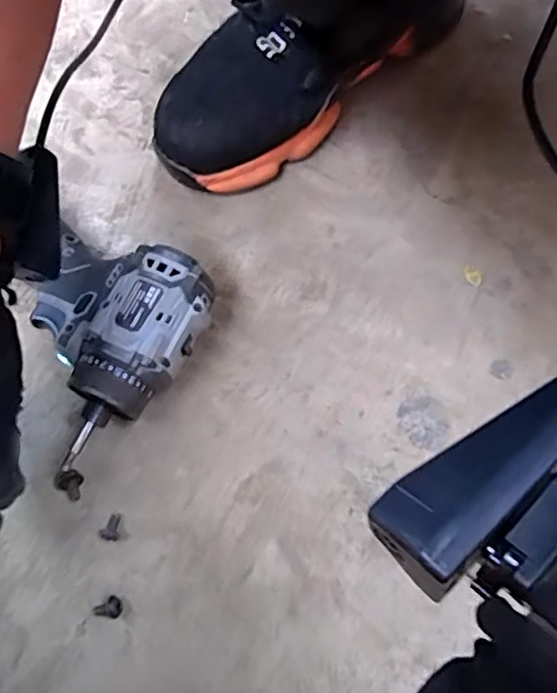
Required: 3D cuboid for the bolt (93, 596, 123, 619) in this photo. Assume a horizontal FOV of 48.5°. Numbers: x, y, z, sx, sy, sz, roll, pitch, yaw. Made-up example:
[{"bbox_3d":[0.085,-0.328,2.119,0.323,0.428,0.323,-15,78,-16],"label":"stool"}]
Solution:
[{"bbox_3d":[-0.099,0.150,0.357,0.017,0.007,0.012,0,71,1],"label":"bolt"}]

